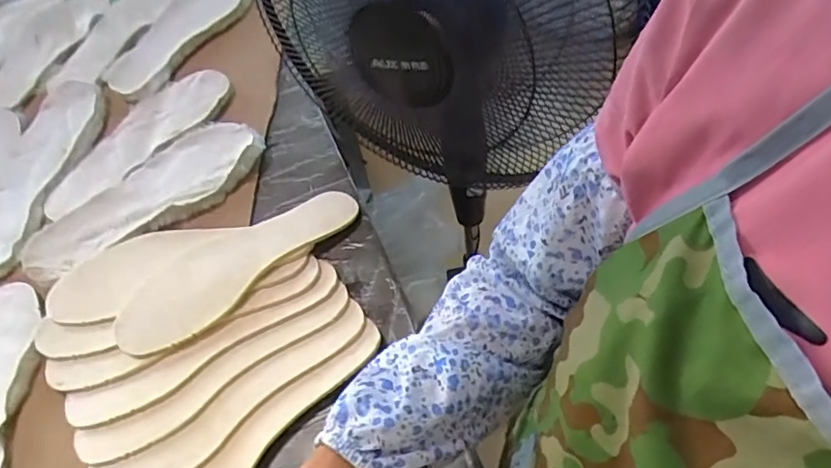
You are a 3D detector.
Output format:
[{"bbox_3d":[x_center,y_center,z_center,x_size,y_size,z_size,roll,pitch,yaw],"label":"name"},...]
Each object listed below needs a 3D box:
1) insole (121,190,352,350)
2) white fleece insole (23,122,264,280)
[{"bbox_3d":[-0.189,0.026,0.599,0.271,0.018,0.085,-36,63,-25],"label":"insole"},{"bbox_3d":[-0.314,-0.047,0.653,0.281,0.022,0.100,-32,58,-17],"label":"white fleece insole"}]

